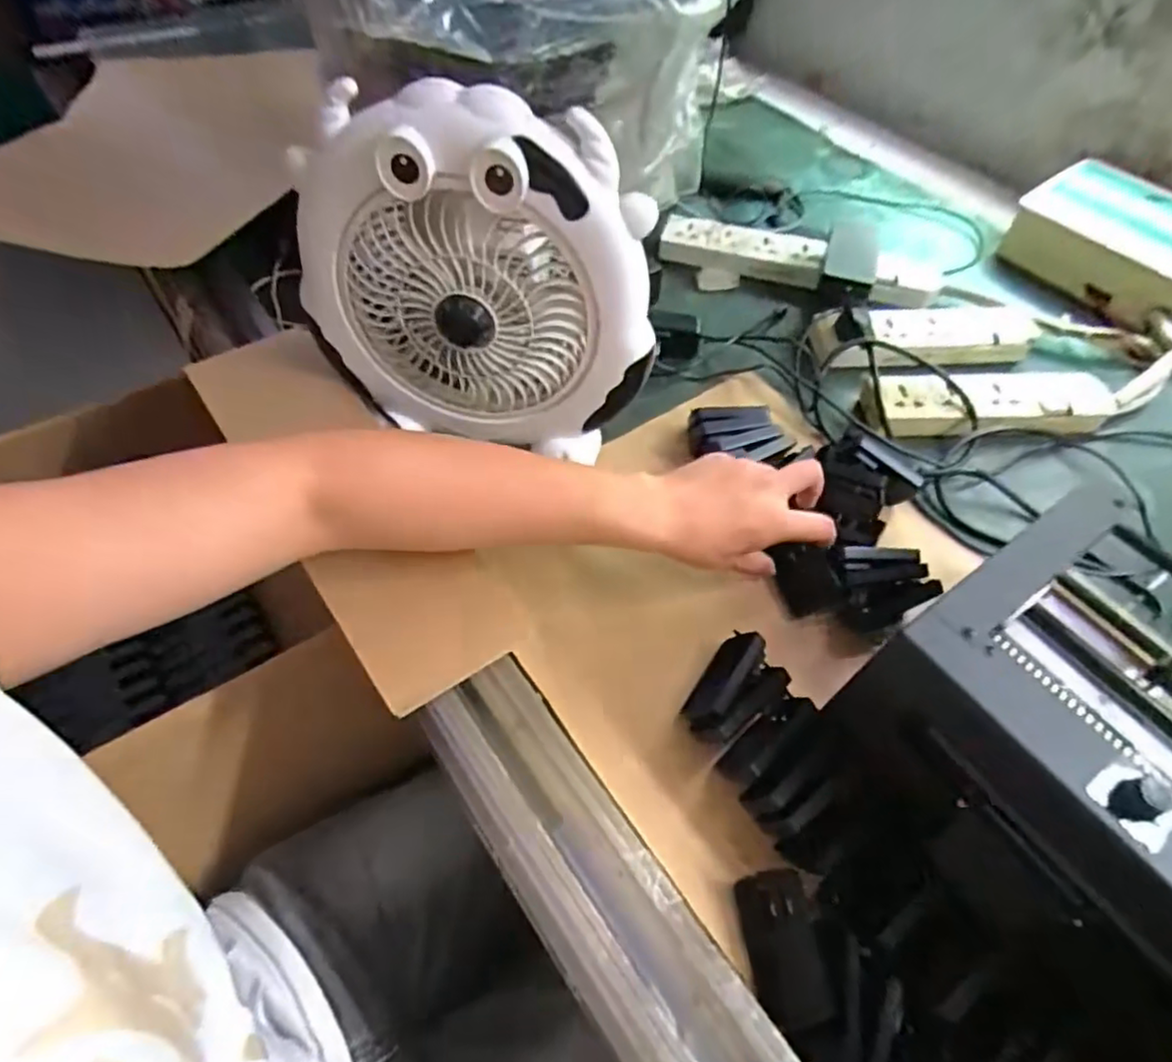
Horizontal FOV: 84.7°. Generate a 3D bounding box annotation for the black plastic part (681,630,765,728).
[{"bbox_3d":[0.095,0.104,0.445,0.027,0.041,0.073,34,58,19],"label":"black plastic part"}]

